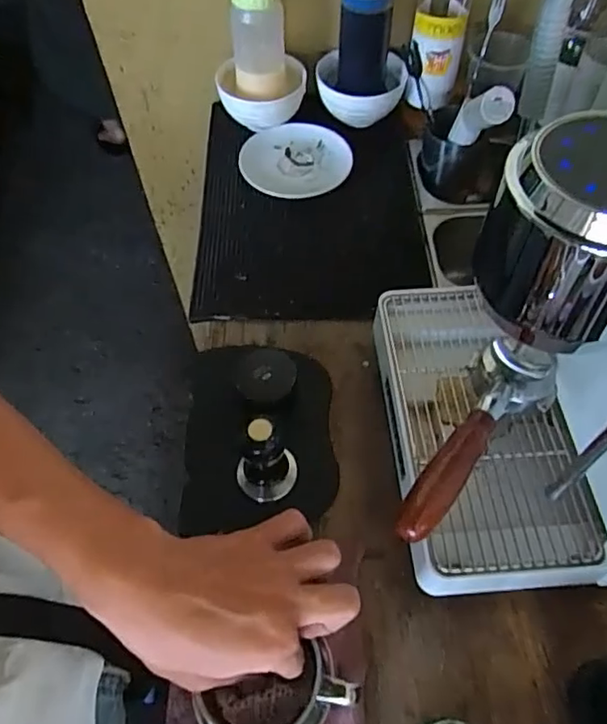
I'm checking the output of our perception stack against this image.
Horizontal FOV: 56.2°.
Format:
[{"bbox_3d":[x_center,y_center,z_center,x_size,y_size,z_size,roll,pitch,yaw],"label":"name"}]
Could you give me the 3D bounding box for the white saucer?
[{"bbox_3d":[-0.010,-0.282,0.793,0.149,0.017,0.149,0,56,1],"label":"white saucer"}]

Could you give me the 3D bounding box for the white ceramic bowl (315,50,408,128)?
[{"bbox_3d":[0.083,-0.395,0.838,0.128,0.067,0.106,-2,56,0],"label":"white ceramic bowl"}]

